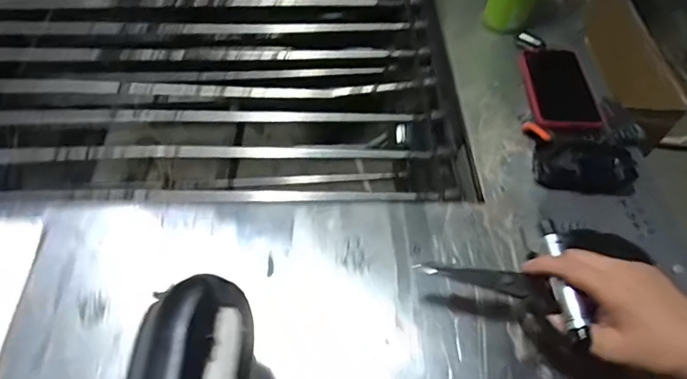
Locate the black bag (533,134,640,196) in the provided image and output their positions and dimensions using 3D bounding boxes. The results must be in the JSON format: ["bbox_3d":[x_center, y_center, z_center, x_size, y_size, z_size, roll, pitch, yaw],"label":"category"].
[{"bbox_3d":[0.278,-0.030,0.533,0.112,0.032,0.065,4,56,1],"label":"black bag"}]

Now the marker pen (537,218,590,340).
[{"bbox_3d":[0.187,0.072,0.398,0.021,0.018,0.111,-1,59,-1],"label":"marker pen"}]

